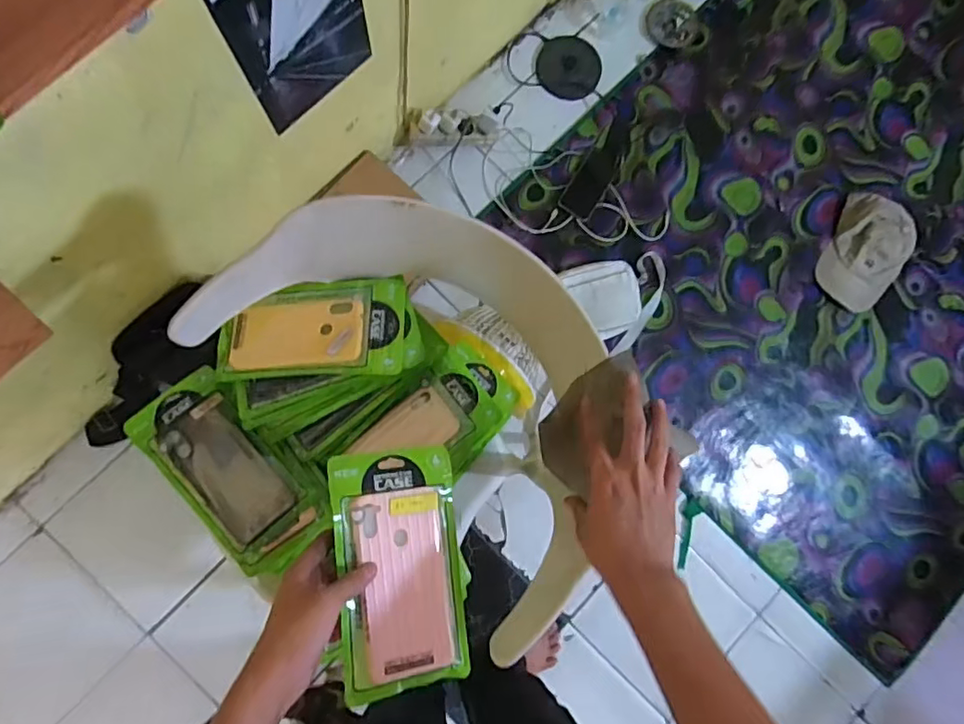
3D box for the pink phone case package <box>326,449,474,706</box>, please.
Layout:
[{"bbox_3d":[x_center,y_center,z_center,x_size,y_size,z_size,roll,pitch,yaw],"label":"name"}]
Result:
[{"bbox_3d":[-0.073,0.186,0.525,0.110,0.011,0.206,-3,83,-22],"label":"pink phone case package"}]

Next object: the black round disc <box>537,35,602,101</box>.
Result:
[{"bbox_3d":[0.201,-0.679,1.343,0.142,0.013,0.140,1,84,-5],"label":"black round disc"}]

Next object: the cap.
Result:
[{"bbox_3d":[0.884,-0.249,1.330,0.172,0.067,0.252,27,82,-2],"label":"cap"}]

